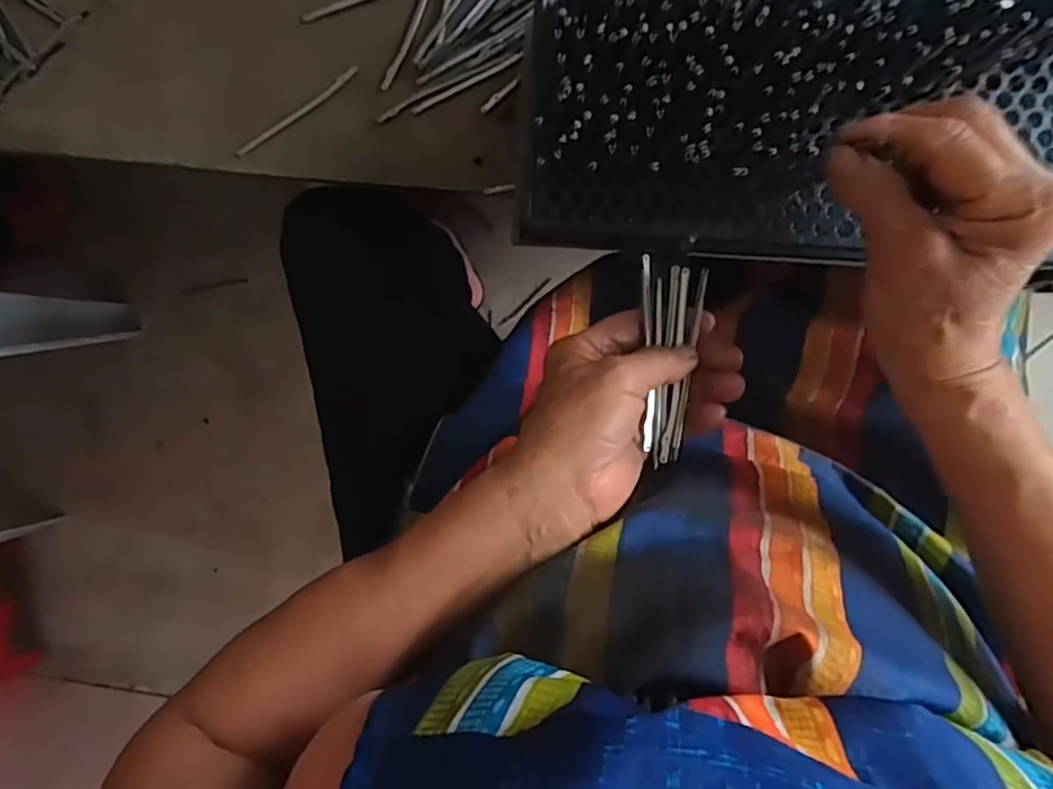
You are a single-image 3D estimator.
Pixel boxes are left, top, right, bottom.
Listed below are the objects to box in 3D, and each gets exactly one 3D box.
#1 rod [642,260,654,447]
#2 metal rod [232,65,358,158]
[{"bbox_3d":[0.068,-0.023,0.350,0.005,0.007,0.108,-2,92,6],"label":"rod"},{"bbox_3d":[-0.165,-0.202,0.453,0.106,0.004,0.008,-31,94,9],"label":"metal rod"}]

